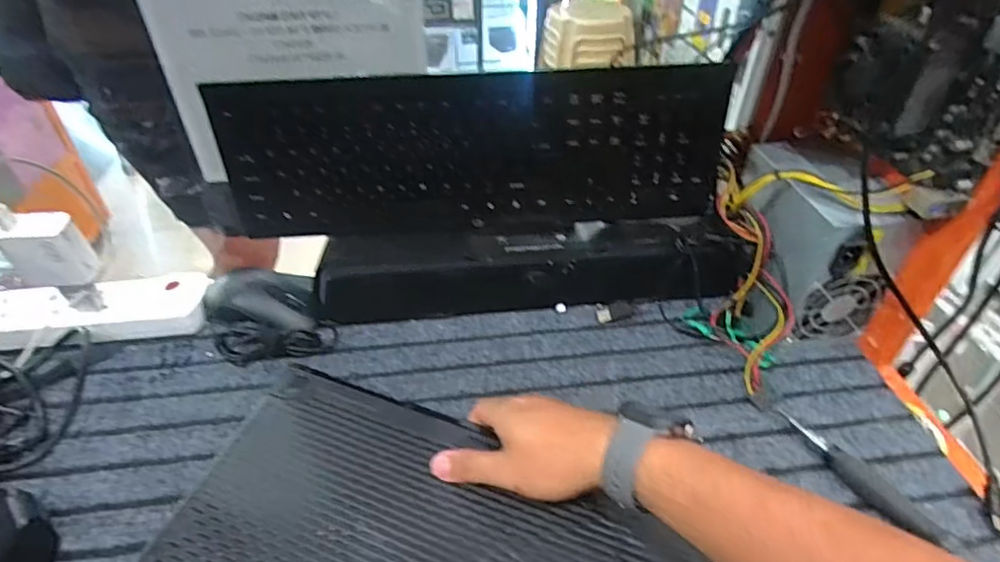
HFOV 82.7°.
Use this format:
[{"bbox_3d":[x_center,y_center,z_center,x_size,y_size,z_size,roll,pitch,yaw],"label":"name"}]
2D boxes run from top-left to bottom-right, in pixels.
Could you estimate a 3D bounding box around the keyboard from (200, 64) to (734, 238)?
[{"bbox_3d":[-0.019,-0.110,0.506,0.434,0.144,0.017,-2,40,-2],"label":"keyboard"}]

